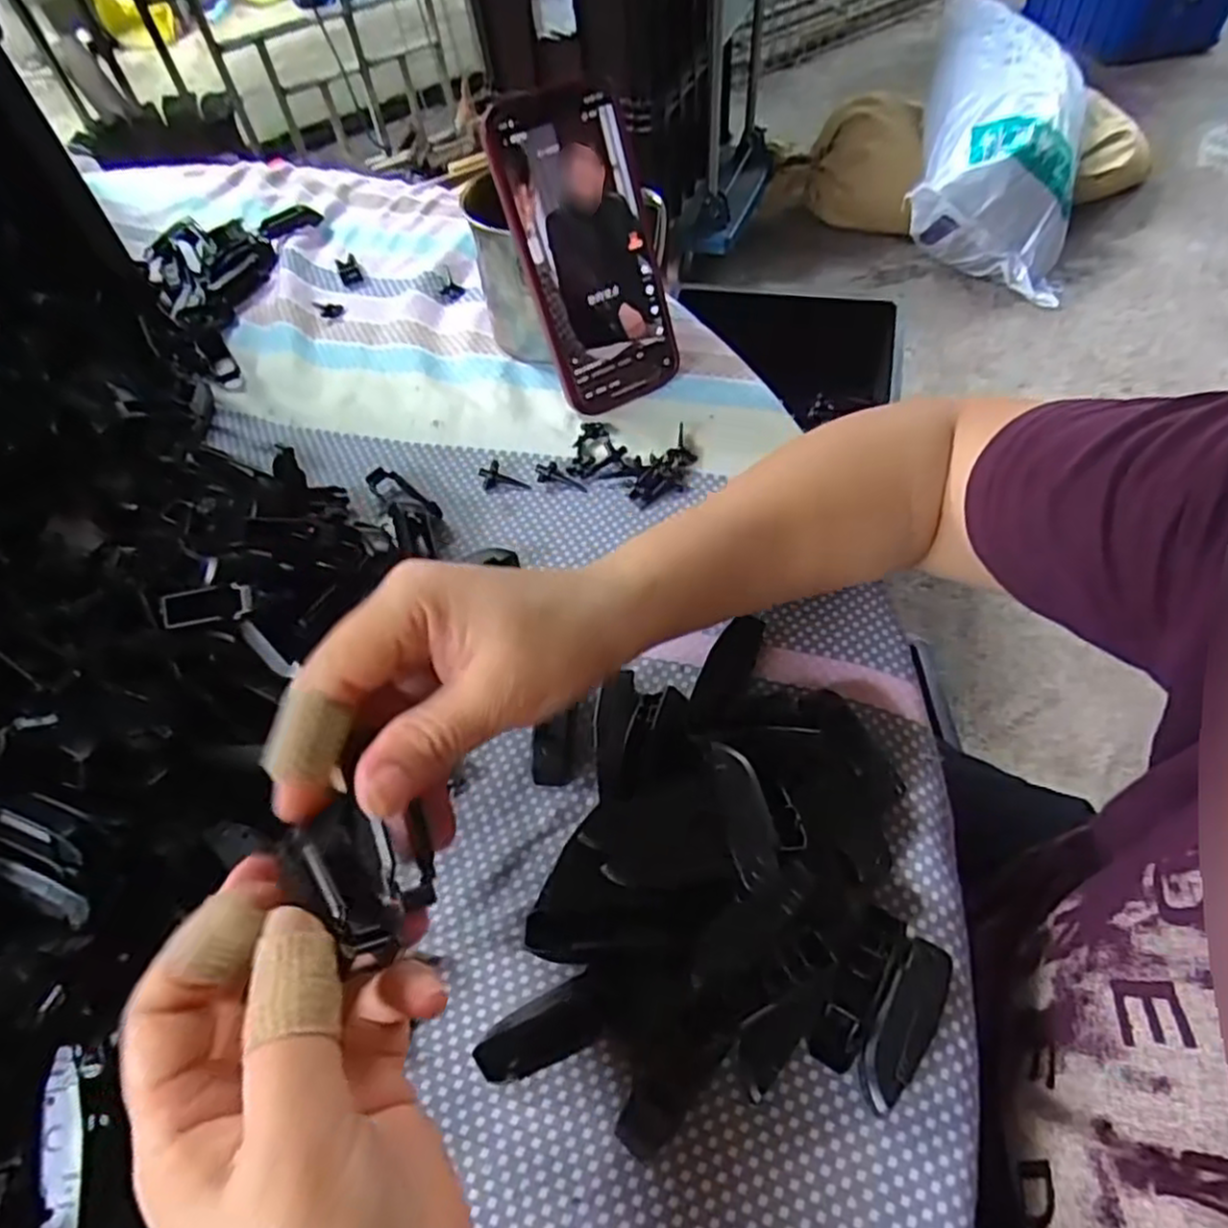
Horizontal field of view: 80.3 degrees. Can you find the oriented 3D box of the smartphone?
[{"bbox_3d":[-0.014,-0.195,0.401,0.071,0.156,0.014,-31,32,-15],"label":"smartphone"}]

